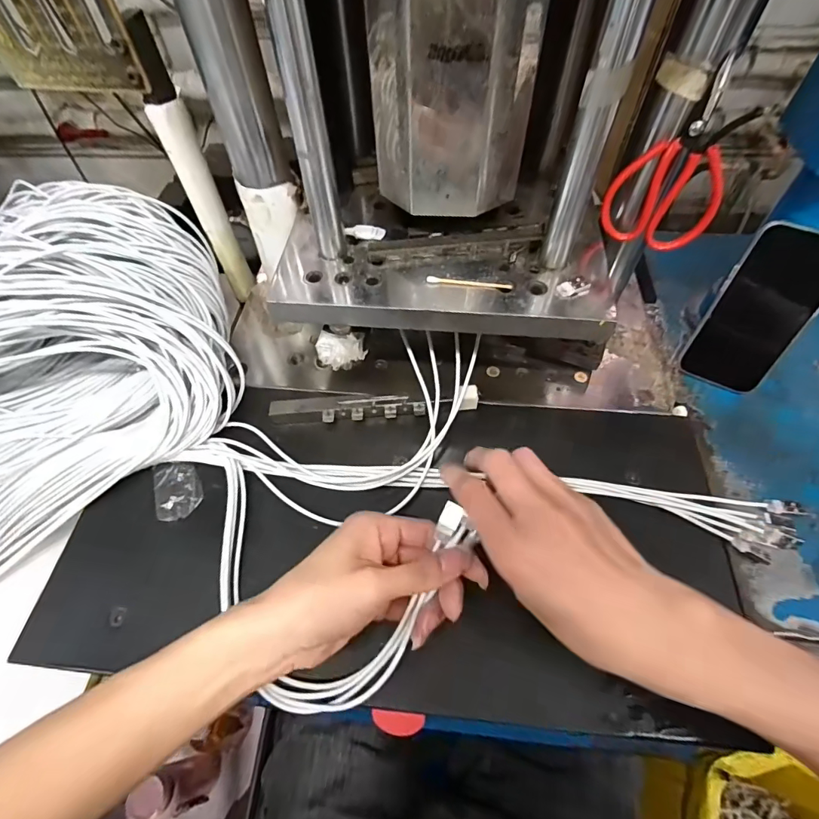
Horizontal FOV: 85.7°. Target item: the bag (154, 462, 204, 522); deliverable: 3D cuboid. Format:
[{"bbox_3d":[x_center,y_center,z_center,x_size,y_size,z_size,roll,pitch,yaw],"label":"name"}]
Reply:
[{"bbox_3d":[-0.208,0.071,0.396,0.038,0.004,0.058,-19,59,-10],"label":"bag"}]

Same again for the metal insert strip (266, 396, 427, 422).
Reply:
[{"bbox_3d":[-0.060,-0.002,0.427,0.145,0.012,0.022,-4,57,-1],"label":"metal insert strip"}]

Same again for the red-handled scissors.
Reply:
[{"bbox_3d":[0.205,-0.186,0.340,0.083,0.125,0.023,9,58,7],"label":"red-handled scissors"}]

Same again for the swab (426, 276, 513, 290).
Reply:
[{"bbox_3d":[0.049,-0.104,0.362,0.069,0.004,0.007,5,58,5],"label":"swab"}]

